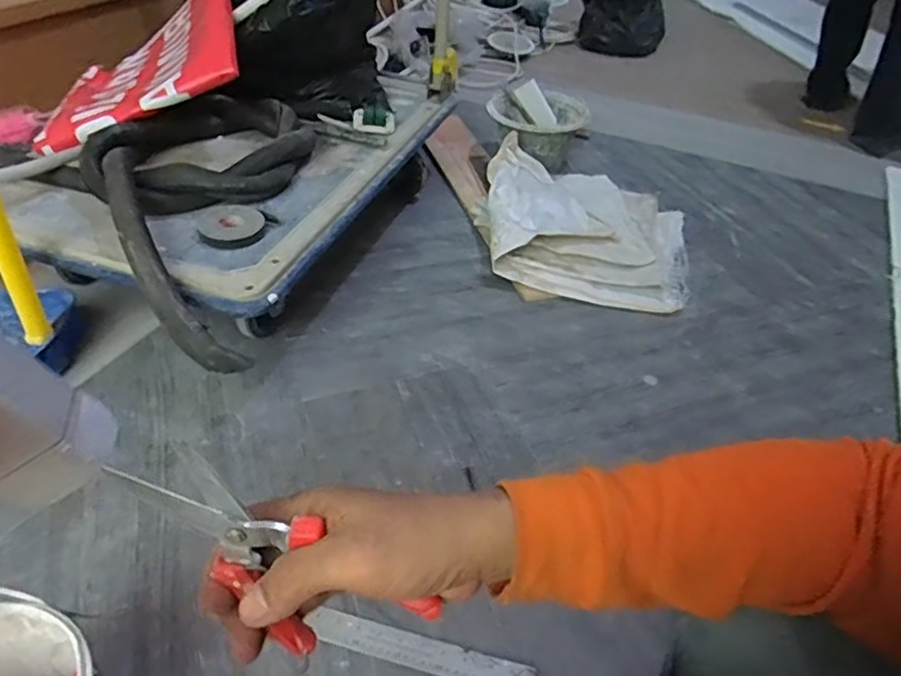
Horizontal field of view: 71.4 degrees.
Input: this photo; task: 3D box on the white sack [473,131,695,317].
[{"bbox_3d":[0.290,-0.256,1.380,0.459,0.088,0.459,10,41,6],"label":"white sack"}]

